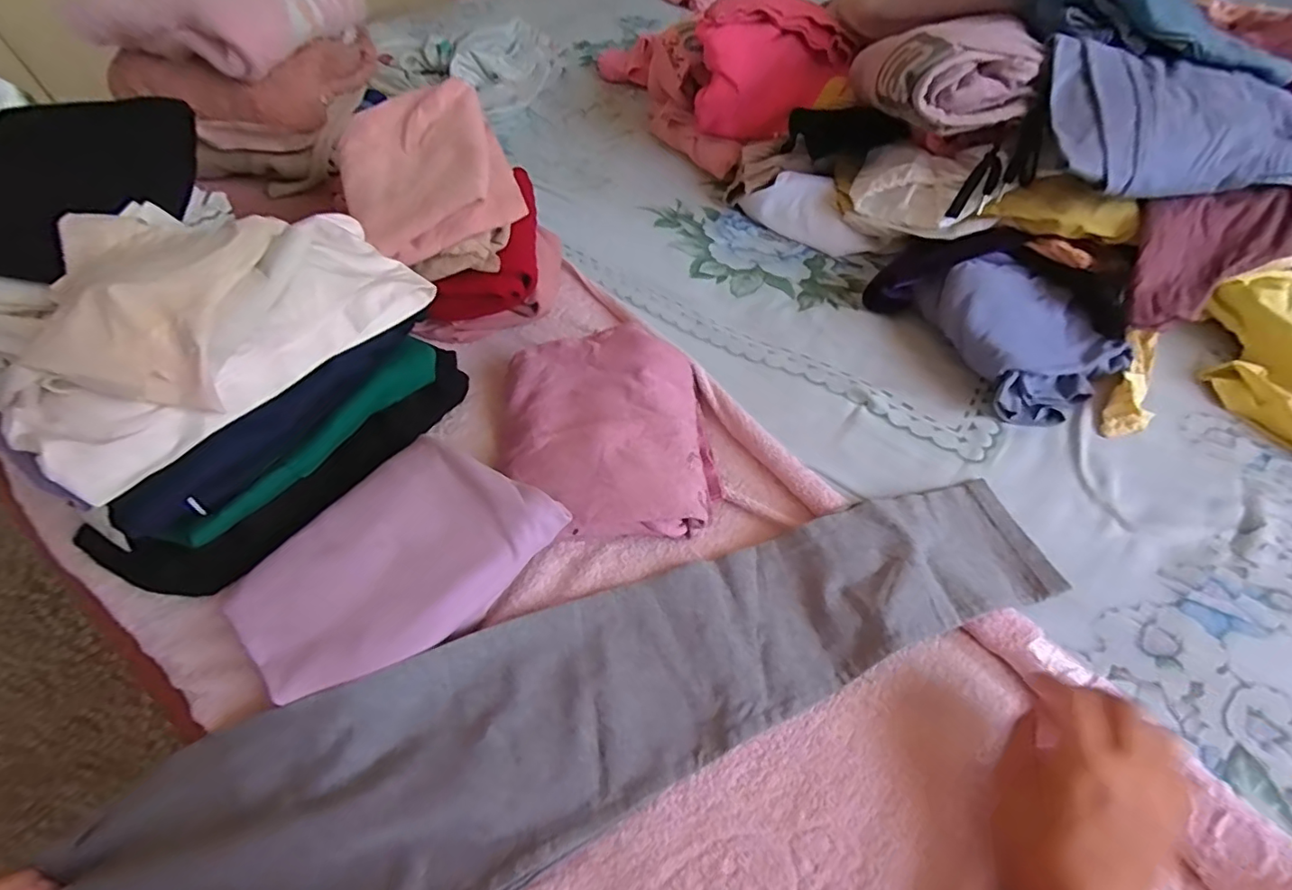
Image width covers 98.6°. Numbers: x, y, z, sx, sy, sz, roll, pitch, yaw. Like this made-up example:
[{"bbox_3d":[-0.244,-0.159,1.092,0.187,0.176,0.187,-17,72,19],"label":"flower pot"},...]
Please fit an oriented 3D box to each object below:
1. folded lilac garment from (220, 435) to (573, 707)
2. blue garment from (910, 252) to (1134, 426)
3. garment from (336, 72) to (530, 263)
[{"bbox_3d":[-0.194,0.085,0.422,0.159,0.056,0.213,38,61,24],"label":"folded lilac garment"},{"bbox_3d":[0.392,-0.118,0.586,0.157,0.060,0.188,-16,55,-13],"label":"blue garment"},{"bbox_3d":[-0.219,-0.271,0.548,0.152,0.081,0.165,-21,56,-13],"label":"garment"}]

